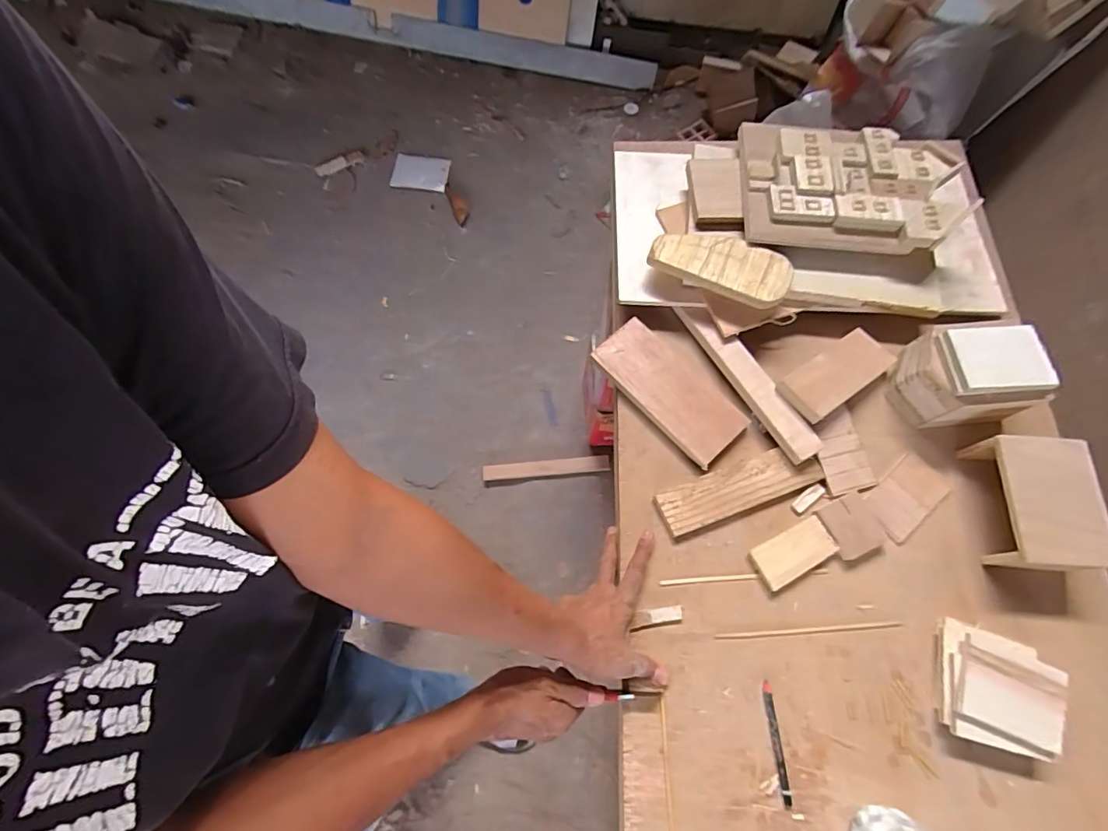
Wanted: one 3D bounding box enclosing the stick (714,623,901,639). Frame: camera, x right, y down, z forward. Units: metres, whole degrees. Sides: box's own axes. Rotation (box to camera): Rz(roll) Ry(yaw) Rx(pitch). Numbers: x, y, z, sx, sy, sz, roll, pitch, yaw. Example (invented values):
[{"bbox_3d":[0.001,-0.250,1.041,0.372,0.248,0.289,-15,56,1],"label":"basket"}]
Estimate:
[{"bbox_3d":[0.269,0.229,0.518,0.192,0.009,0.006,-3,70,-1],"label":"stick"}]

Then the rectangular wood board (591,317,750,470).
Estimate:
[{"bbox_3d":[0.137,-0.032,0.589,0.084,0.015,0.188,-39,74,-14],"label":"rectangular wood board"}]

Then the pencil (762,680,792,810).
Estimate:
[{"bbox_3d":[0.221,0.324,0.482,0.010,0.004,0.106,-4,69,-2],"label":"pencil"}]

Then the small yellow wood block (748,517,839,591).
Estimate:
[{"bbox_3d":[0.255,0.146,0.521,0.085,0.011,0.044,-26,71,-10],"label":"small yellow wood block"}]

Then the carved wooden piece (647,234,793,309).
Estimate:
[{"bbox_3d":[0.209,-0.192,0.609,0.166,0.018,0.079,26,71,9],"label":"carved wooden piece"}]

